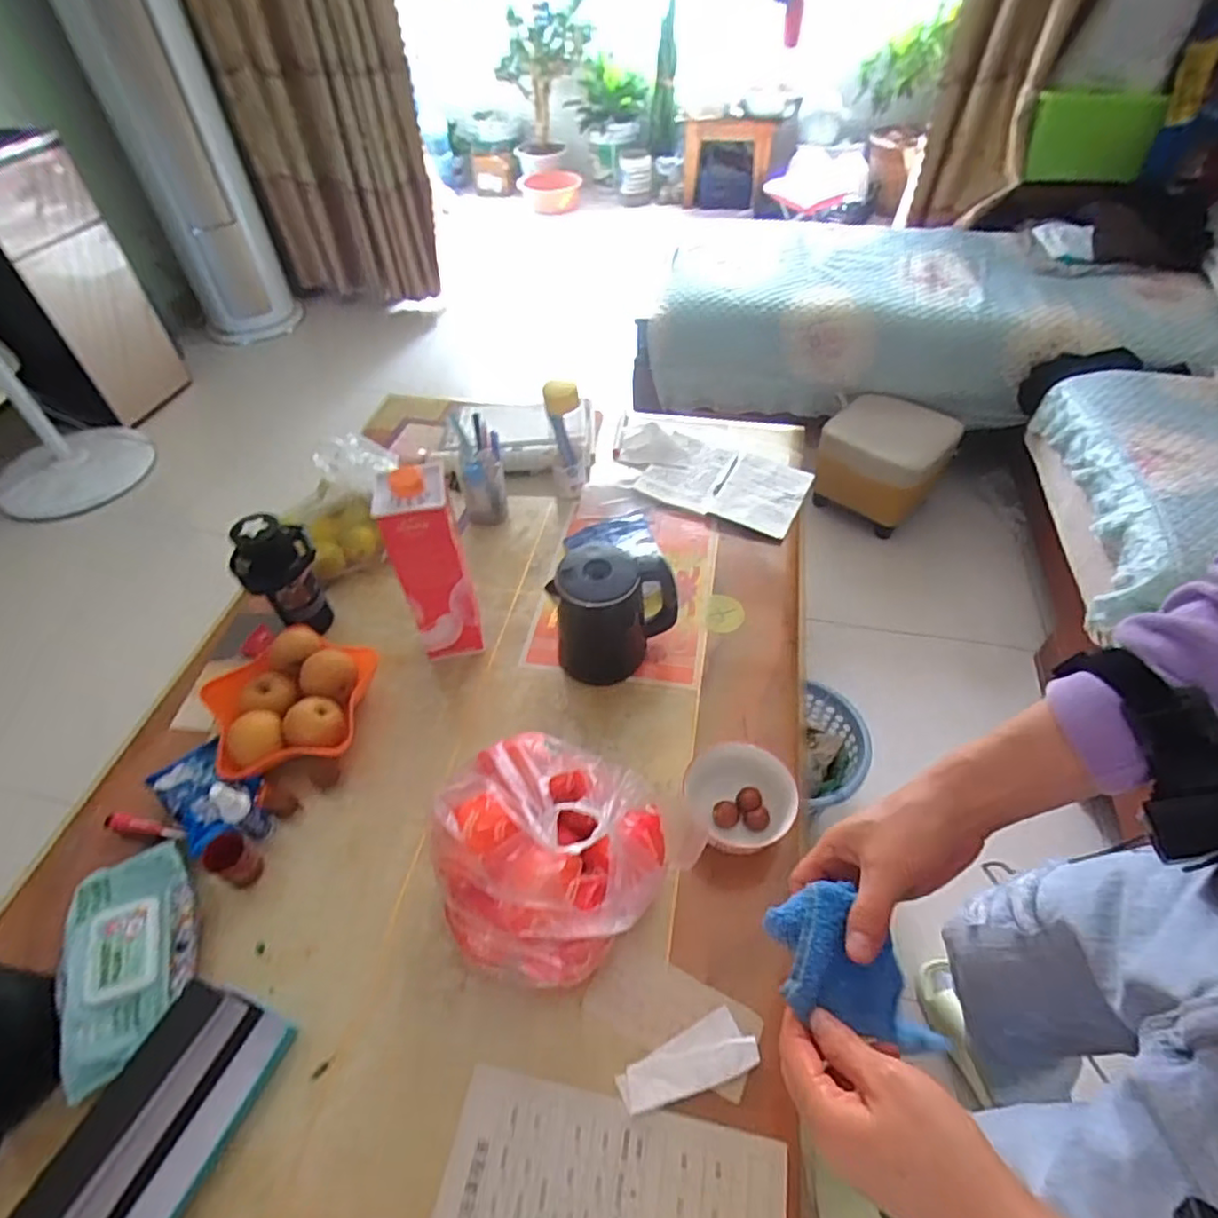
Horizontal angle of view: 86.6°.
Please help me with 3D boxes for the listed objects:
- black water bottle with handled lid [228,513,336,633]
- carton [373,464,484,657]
[{"bbox_3d":[-0.464,-0.038,0.939,0.100,0.205,0.081,-23,51,-16],"label":"black water bottle with handled lid"},{"bbox_3d":[-0.238,-0.053,0.881,0.089,0.308,0.079,-14,49,-9],"label":"carton"}]

